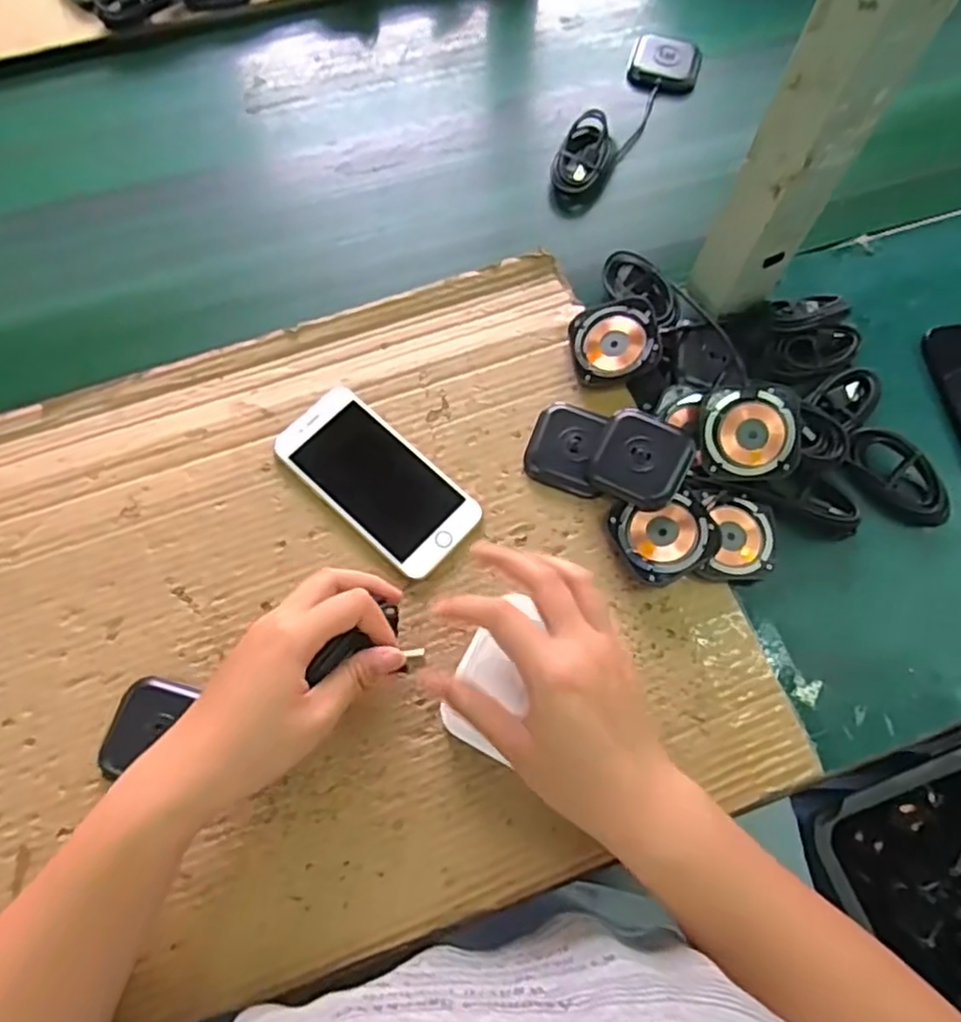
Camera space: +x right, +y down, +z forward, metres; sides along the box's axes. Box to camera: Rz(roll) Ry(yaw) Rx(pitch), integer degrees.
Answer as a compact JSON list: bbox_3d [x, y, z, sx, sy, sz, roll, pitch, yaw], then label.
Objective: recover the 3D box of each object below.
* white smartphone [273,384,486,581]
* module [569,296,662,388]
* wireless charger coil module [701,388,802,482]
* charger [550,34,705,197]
[{"bbox_3d":[-0.067,-0.020,0.453,0.136,0.011,0.064,41,73,12],"label":"white smartphone"},{"bbox_3d":[0.093,-0.118,0.483,0.058,0.011,0.060,-13,66,16],"label":"module"},{"bbox_3d":[0.173,-0.049,0.445,0.060,0.008,0.060,9,89,7],"label":"wireless charger coil module"},{"bbox_3d":[0.126,-0.339,0.588,0.058,0.023,0.202,30,71,9],"label":"charger"}]

